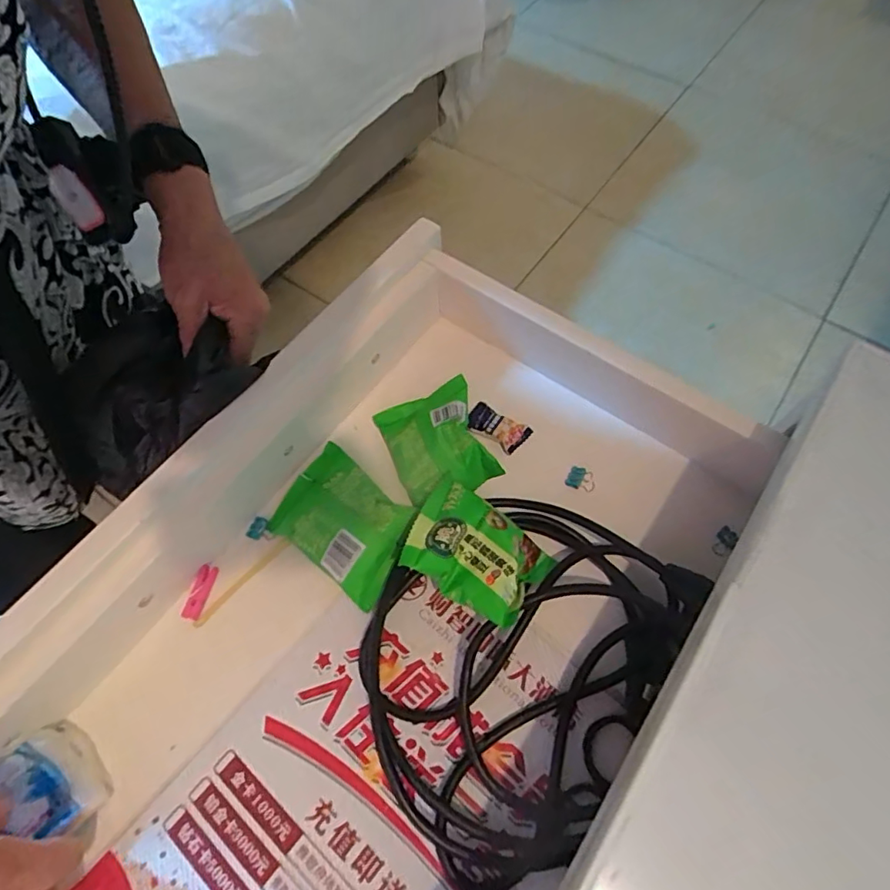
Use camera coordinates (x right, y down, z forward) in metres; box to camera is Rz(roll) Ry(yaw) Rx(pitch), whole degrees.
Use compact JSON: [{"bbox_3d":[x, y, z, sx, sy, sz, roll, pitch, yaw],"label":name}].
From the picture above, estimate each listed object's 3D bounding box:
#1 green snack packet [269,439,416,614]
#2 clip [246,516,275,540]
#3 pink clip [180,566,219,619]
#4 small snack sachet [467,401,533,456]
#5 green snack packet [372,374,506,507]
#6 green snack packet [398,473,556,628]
[{"bbox_3d":[-0.068,0.053,0.376,0.094,0.026,0.069,35,71,17],"label":"green snack packet"},{"bbox_3d":[-0.129,0.061,0.387,0.018,0.006,0.016,20,67,12],"label":"clip"},{"bbox_3d":[-0.165,0.099,0.368,0.014,0.006,0.035,6,63,7],"label":"pink clip"},{"bbox_3d":[0.039,-0.013,0.413,0.047,0.011,0.024,30,68,17],"label":"small snack sachet"},{"bbox_3d":[-0.007,-0.003,0.392,0.067,0.029,0.083,-18,63,-6],"label":"green snack packet"},{"bbox_3d":[0.017,0.067,0.343,0.087,0.024,0.069,38,59,10],"label":"green snack packet"}]

